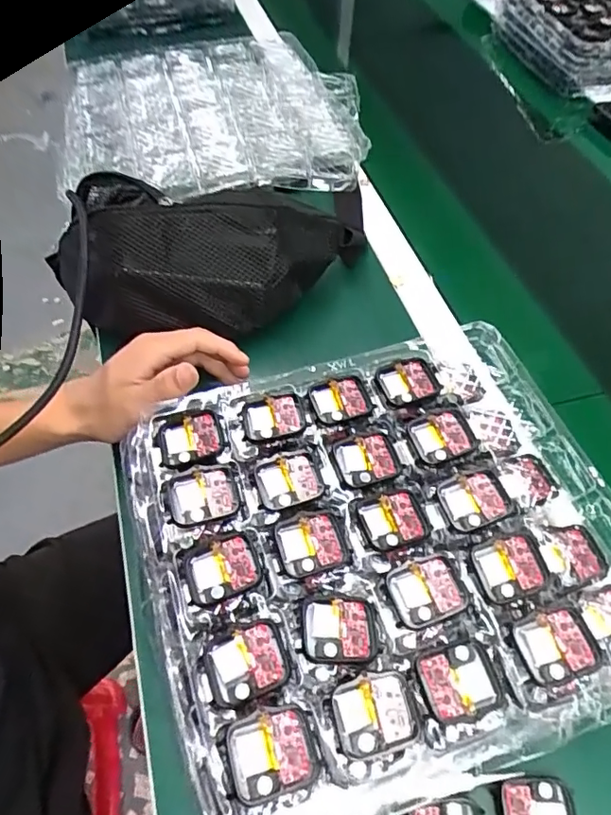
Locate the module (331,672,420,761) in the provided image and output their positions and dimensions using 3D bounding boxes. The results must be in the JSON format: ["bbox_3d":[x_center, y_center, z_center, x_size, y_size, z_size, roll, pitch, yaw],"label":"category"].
[{"bbox_3d":[0.037,0.162,0.287,0.042,0.010,0.034,-12,56,-11],"label":"module"}]

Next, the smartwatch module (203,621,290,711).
[{"bbox_3d":[-0.031,0.141,0.296,0.045,0.010,0.036,-17,57,-14],"label":"smartwatch module"}]

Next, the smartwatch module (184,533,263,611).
[{"bbox_3d":[-0.049,0.098,0.324,0.043,0.007,0.035,-19,58,-15],"label":"smartwatch module"}]

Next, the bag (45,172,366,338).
[{"bbox_3d":[-0.084,-0.146,0.500,0.266,0.095,0.125,-7,55,-7],"label":"bag"}]

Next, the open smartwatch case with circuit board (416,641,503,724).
[{"bbox_3d":[0.084,0.150,0.297,0.041,0.008,0.034,-9,56,-9],"label":"open smartwatch case with circuit board"}]

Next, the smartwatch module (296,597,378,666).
[{"bbox_3d":[0.020,0.129,0.312,0.043,0.011,0.038,2,55,-1],"label":"smartwatch module"}]

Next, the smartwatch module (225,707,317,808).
[{"bbox_3d":[-0.017,0.173,0.272,0.041,0.007,0.036,-11,56,-10],"label":"smartwatch module"}]

